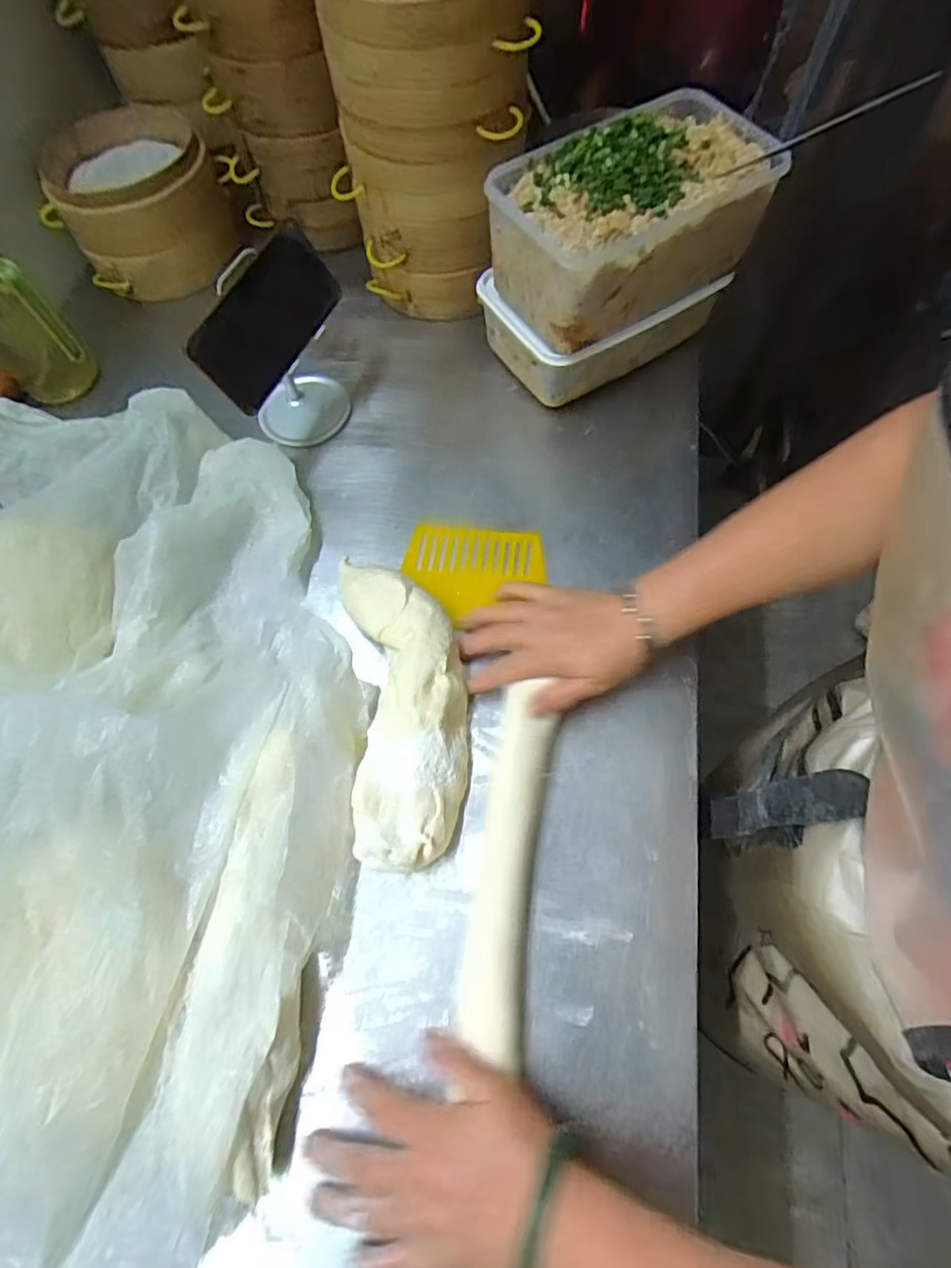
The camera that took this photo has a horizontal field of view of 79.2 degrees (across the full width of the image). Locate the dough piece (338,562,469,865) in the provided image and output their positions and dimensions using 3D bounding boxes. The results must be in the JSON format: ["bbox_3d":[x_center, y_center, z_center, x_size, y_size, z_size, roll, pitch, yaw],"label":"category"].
[{"bbox_3d":[-0.056,0.051,0.455,0.092,0.052,0.246,-8,67,-1],"label":"dough piece"}]

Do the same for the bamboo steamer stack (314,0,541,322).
[{"bbox_3d":[-0.040,-0.503,0.578,0.180,0.273,0.192,4,67,4],"label":"bamboo steamer stack"}]

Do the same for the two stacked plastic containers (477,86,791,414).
[{"bbox_3d":[0.136,-0.351,0.548,0.230,0.191,0.136,-28,69,-9],"label":"two stacked plastic containers"}]

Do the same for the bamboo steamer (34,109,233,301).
[{"bbox_3d":[-0.395,-0.499,0.679,0.184,0.109,0.181,-28,69,-9],"label":"bamboo steamer"}]

